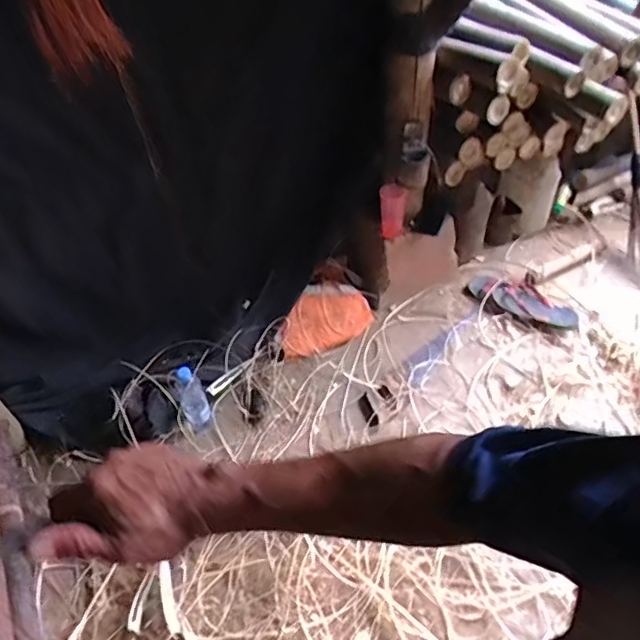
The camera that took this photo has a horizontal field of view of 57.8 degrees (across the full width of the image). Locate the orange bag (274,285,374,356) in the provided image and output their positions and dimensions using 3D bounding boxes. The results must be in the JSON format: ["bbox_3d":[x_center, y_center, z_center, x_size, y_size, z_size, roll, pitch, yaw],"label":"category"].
[{"bbox_3d":[0.008,-0.008,1.775,0.303,0.079,0.186,-22,51,-15],"label":"orange bag"}]

